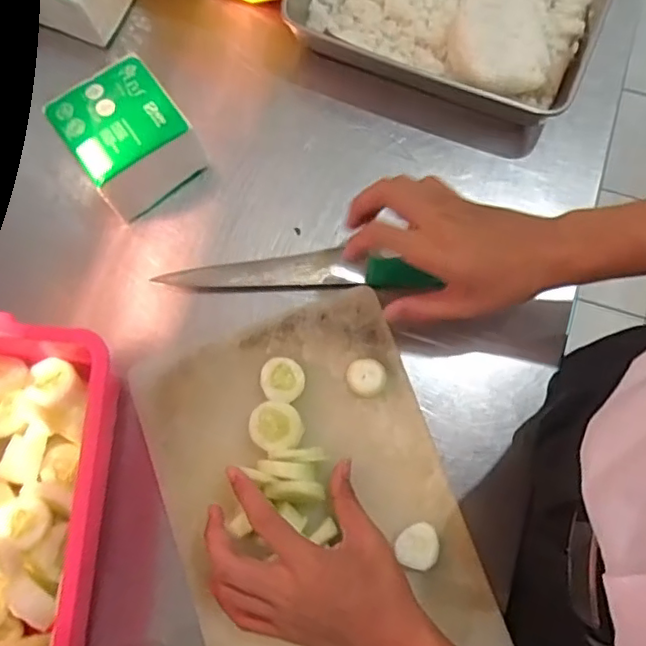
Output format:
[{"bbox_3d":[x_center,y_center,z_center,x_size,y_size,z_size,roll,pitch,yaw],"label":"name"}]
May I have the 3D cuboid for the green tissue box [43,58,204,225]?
[{"bbox_3d":[-0.175,-0.166,0.534,0.096,0.076,0.101,-40,80,-8],"label":"green tissue box"}]

